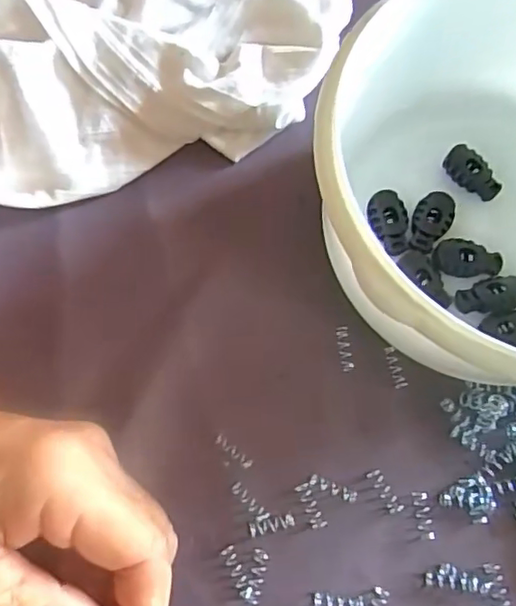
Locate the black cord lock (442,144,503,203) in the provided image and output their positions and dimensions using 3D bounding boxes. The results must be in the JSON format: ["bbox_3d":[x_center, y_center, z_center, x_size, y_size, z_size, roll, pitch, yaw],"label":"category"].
[{"bbox_3d":[0.097,-0.058,0.269,0.013,0.010,0.028,-42,78,-12],"label":"black cord lock"}]

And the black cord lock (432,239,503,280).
[{"bbox_3d":[0.092,-0.019,0.258,0.028,0.006,0.015,12,74,3],"label":"black cord lock"}]

